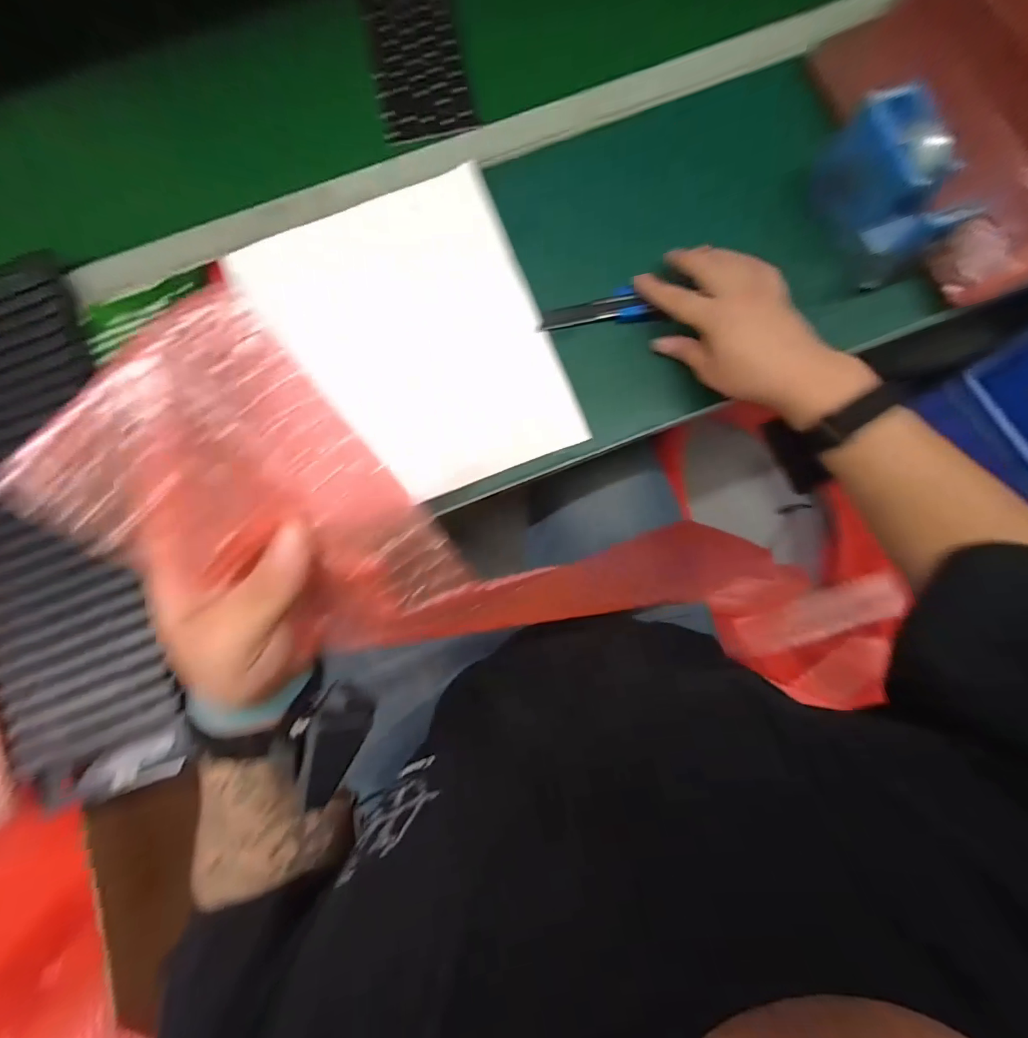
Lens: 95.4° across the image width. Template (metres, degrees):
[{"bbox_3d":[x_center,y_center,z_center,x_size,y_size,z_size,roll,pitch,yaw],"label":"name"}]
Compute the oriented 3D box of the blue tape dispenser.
[{"bbox_3d":[0.319,-0.282,0.392,0.057,0.061,0.131,-17,82,-2],"label":"blue tape dispenser"}]

